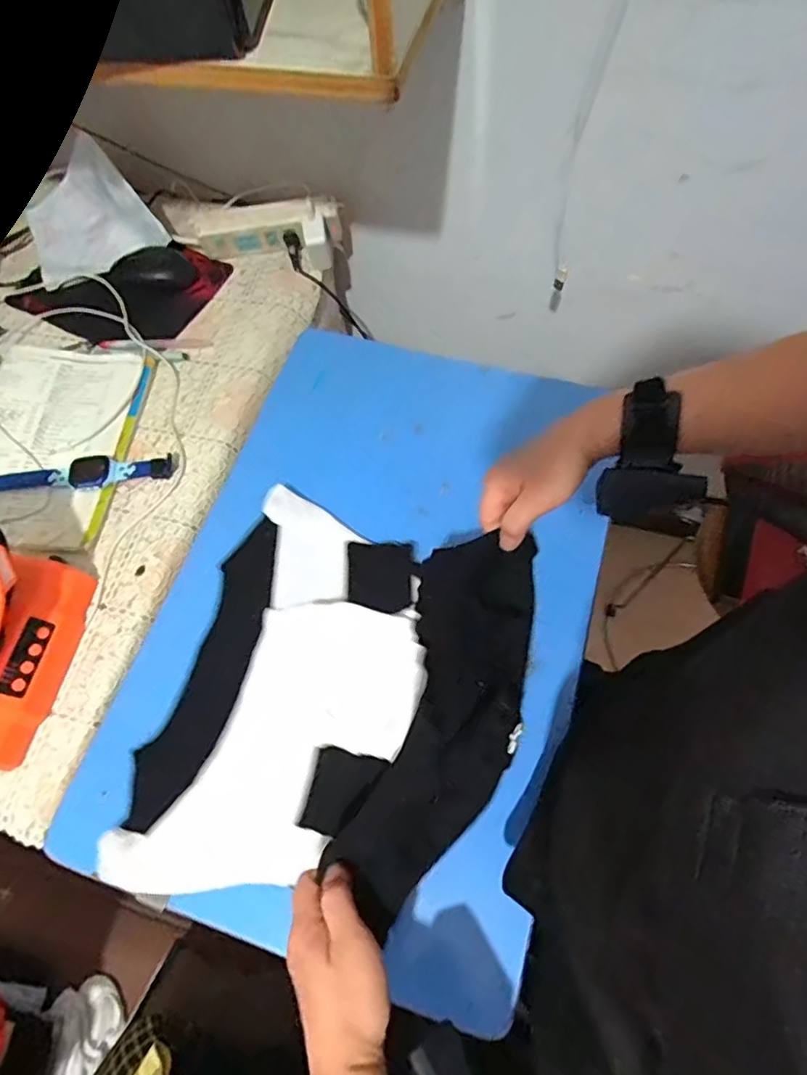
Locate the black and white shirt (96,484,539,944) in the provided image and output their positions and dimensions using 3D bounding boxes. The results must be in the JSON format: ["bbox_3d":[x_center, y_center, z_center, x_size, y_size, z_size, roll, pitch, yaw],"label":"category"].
[{"bbox_3d":[-0.055,0.126,0.474,0.283,0.099,0.325,13,66,9],"label":"black and white shirt"}]

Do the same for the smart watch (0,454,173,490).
[{"bbox_3d":[-0.368,-0.070,0.645,0.211,0.018,0.038,-6,65,1],"label":"smart watch"}]

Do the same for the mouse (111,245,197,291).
[{"bbox_3d":[-0.335,-0.353,0.770,0.110,0.028,0.060,-7,65,0],"label":"mouse"}]

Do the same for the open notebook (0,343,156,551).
[{"bbox_3d":[-0.410,-0.116,0.668,0.183,0.025,0.263,7,65,6],"label":"open notebook"}]

